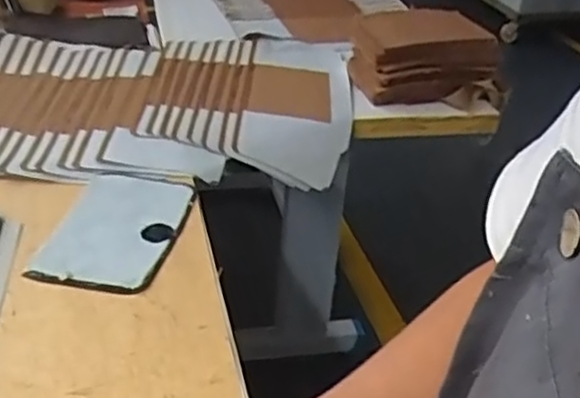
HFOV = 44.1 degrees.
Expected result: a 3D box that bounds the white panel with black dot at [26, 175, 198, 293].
[{"bbox_3d":[-0.205,0.032,0.853,0.140,0.007,0.223,8,32,5],"label":"white panel with black dot"}]

